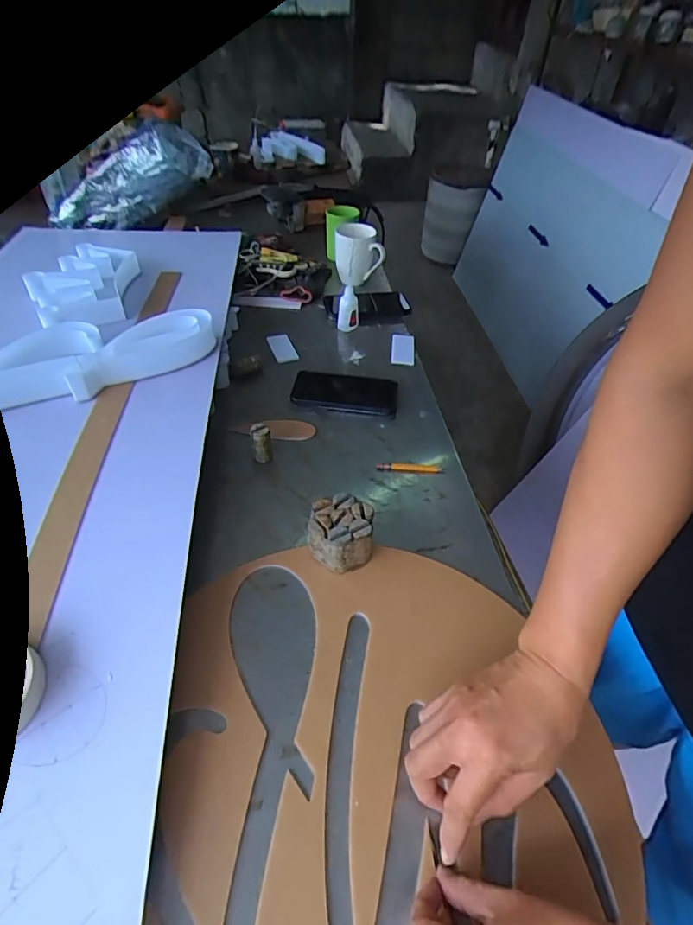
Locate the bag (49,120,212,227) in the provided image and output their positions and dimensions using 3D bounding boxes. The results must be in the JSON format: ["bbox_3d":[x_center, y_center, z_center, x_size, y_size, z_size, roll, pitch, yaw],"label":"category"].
[{"bbox_3d":[-0.472,-0.595,1.065,0.364,0.141,0.075,-24,45,9],"label":"bag"}]

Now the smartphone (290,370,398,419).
[{"bbox_3d":[-0.002,-0.109,0.777,0.161,0.013,0.091,6,45,2],"label":"smartphone"}]

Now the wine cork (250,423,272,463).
[{"bbox_3d":[-0.114,-0.025,0.658,0.025,0.059,0.019,-4,45,-8],"label":"wine cork"}]

